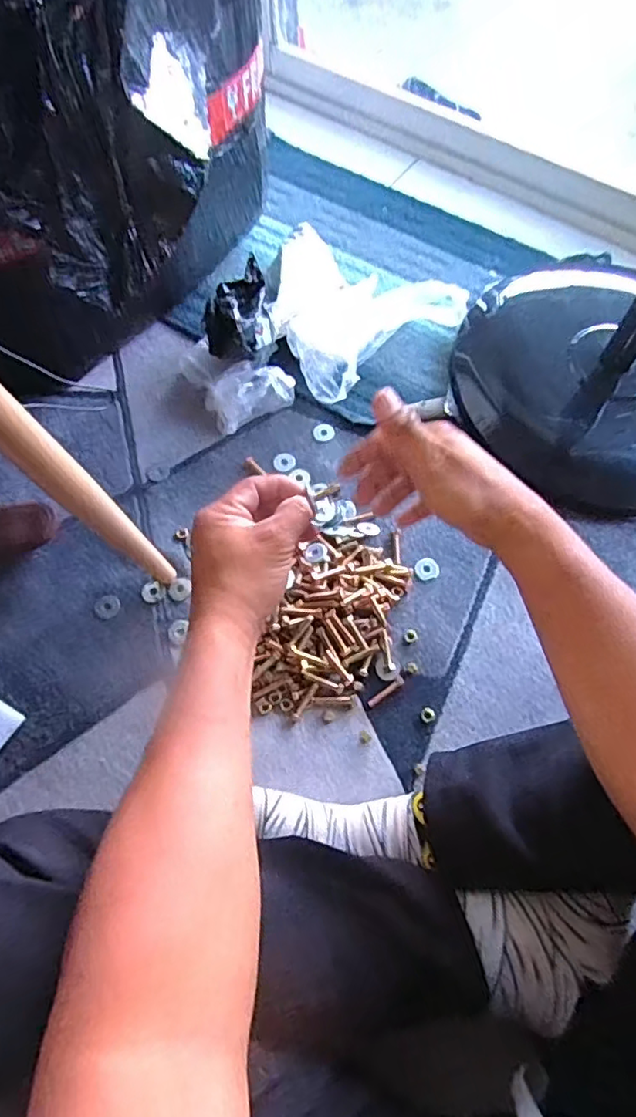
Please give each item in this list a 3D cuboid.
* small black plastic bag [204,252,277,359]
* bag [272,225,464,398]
[{"bbox_3d":[-0.093,-0.279,0.693,0.079,0.056,0.118,-12,67,-4],"label":"small black plastic bag"},{"bbox_3d":[0.040,-0.317,0.749,0.226,0.088,0.187,-36,70,-14],"label":"bag"}]

